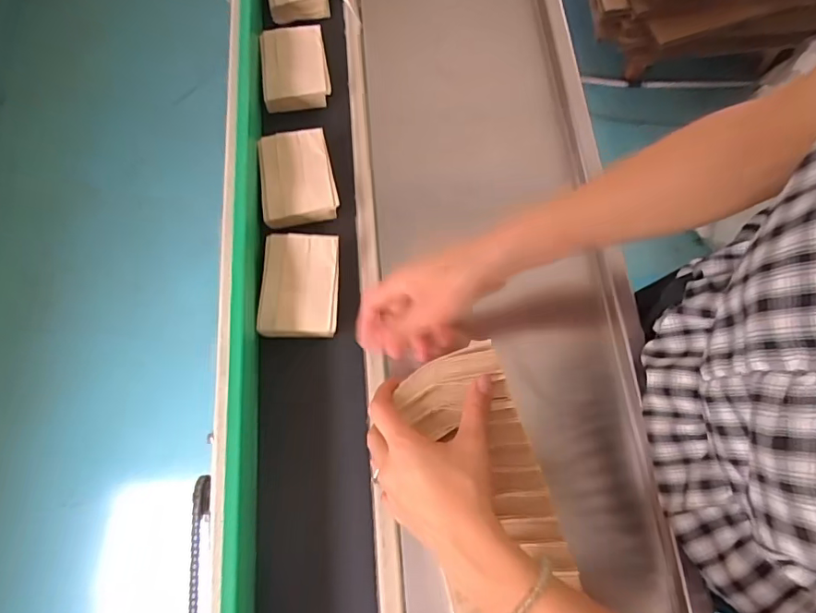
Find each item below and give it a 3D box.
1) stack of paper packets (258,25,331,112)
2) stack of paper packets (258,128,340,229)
[{"bbox_3d":[-0.135,-0.287,0.620,0.076,0.024,0.107,-8,70,0],"label":"stack of paper packets"},{"bbox_3d":[-0.120,-0.140,0.561,0.078,0.025,0.101,-12,70,-1],"label":"stack of paper packets"}]

